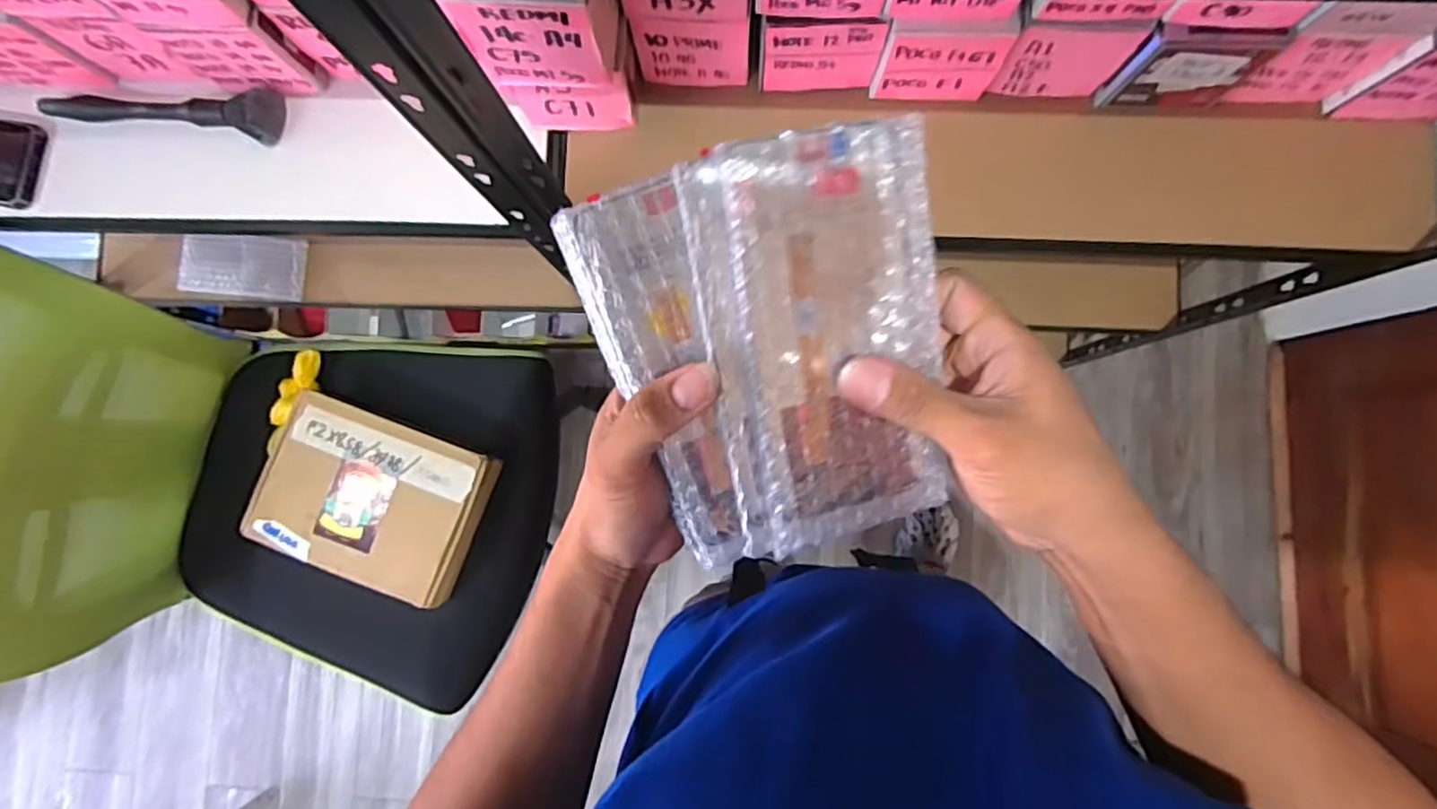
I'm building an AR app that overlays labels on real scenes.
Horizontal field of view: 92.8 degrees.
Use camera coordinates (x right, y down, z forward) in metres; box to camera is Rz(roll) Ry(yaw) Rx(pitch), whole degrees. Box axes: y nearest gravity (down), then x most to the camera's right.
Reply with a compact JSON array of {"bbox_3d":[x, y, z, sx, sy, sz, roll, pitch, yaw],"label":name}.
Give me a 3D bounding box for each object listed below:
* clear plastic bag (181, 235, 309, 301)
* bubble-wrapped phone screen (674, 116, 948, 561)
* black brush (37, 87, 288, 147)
[{"bbox_3d":[-0.664,-0.193,0.956,0.170,0.026,0.083,6,100,6],"label":"clear plastic bag"},{"bbox_3d":[0.048,-0.025,0.293,0.102,0.015,0.169,-13,105,-7],"label":"bubble-wrapped phone screen"},{"bbox_3d":[-0.493,-0.265,0.601,0.213,0.033,0.043,7,86,2],"label":"black brush"}]

